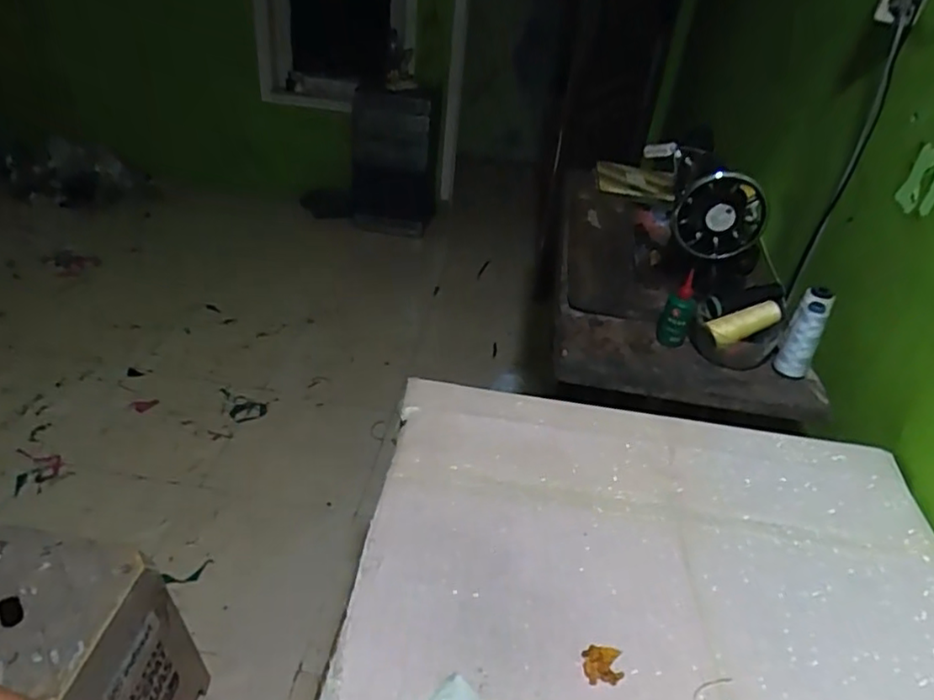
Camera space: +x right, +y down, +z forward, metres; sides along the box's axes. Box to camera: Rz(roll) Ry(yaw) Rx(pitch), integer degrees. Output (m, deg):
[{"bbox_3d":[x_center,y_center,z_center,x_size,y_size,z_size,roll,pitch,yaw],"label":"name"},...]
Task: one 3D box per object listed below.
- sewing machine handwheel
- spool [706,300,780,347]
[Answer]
[{"bbox_3d":[0.388,-0.204,1.002,0.132,0.127,0.035,9,35,4],"label":"sewing machine handwheel"},{"bbox_3d":[0.406,-0.040,0.958,0.116,0.034,0.034,-21,37,-3],"label":"spool"}]

